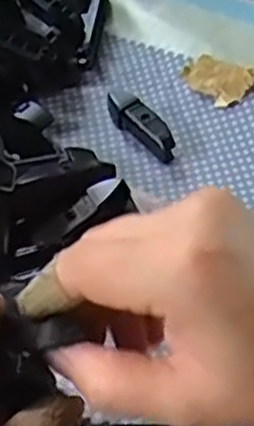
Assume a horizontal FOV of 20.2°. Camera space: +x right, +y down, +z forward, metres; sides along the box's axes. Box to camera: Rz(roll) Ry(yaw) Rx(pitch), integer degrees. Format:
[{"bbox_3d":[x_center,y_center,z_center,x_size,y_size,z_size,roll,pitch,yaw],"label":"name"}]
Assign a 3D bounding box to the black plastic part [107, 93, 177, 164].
[{"bbox_3d":[0.008,-0.049,0.388,0.014,0.018,0.050,-35,60,-27],"label":"black plastic part"}]

